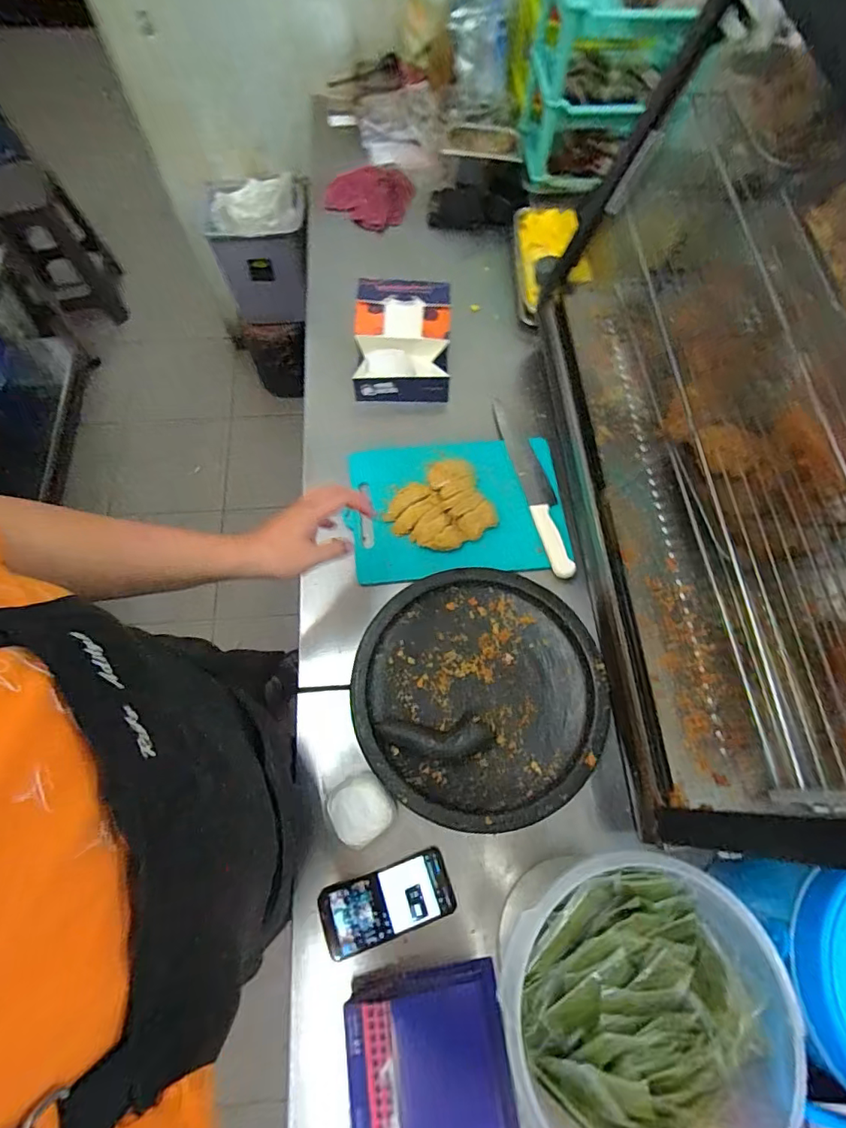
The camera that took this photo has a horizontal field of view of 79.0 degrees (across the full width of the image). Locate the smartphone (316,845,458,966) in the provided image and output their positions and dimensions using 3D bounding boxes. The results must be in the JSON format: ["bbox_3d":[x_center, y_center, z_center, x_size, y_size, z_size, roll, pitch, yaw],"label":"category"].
[{"bbox_3d":[-0.045,0.434,0.658,0.169,0.007,0.079,-16,69,-8],"label":"smartphone"}]

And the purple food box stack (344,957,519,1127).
[{"bbox_3d":[0.009,0.575,0.576,0.179,0.056,0.181,-7,68,-4],"label":"purple food box stack"}]

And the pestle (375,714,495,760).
[{"bbox_3d":[0.017,0.231,0.679,0.150,0.033,0.049,-4,68,-3],"label":"pestle"}]

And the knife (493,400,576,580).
[{"bbox_3d":[0.192,-0.139,0.888,0.046,0.016,0.346,-13,68,-7],"label":"knife"}]

